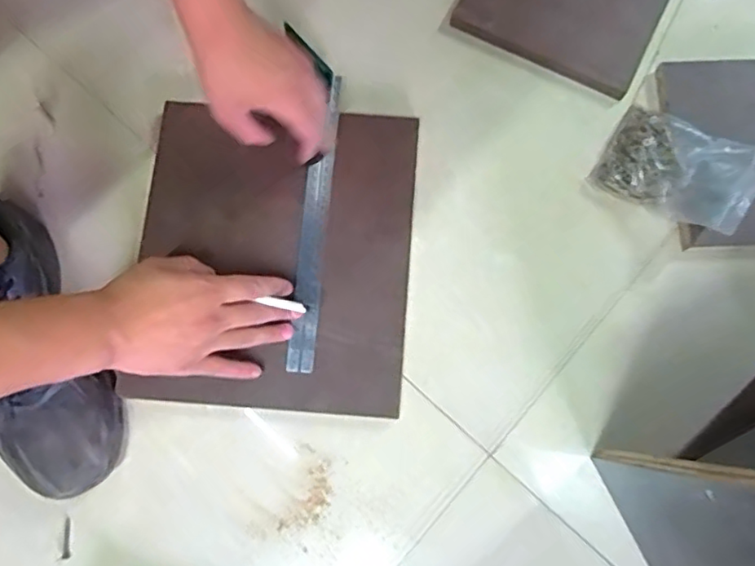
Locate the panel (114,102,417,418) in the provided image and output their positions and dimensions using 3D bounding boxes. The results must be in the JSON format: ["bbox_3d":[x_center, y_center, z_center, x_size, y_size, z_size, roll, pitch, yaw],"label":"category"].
[{"bbox_3d":[-0.101,-0.030,0.587,0.258,0.017,0.294,4,77,1],"label":"panel"}]

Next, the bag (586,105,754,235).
[{"bbox_3d":[0.298,-0.118,0.595,0.135,0.064,0.113,36,80,8],"label":"bag"}]

